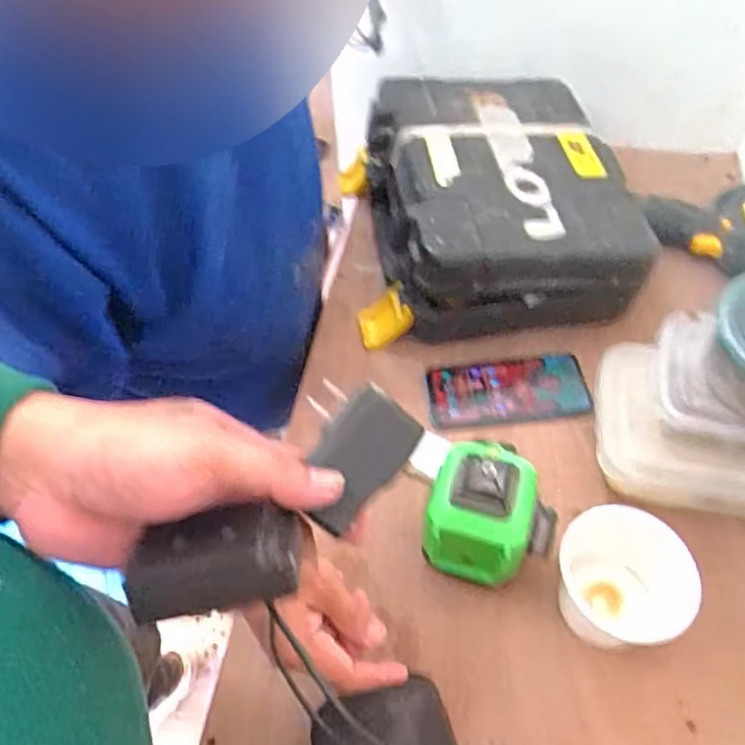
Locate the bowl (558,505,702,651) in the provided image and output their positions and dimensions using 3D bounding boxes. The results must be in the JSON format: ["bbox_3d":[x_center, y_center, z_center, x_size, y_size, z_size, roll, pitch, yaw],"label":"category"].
[{"bbox_3d":[0.191,0.166,0.509,0.076,0.100,0.098,-31,58,-19],"label":"bowl"}]

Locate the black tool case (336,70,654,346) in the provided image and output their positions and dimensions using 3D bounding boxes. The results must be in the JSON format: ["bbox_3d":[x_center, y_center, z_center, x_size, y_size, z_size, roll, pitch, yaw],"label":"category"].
[{"bbox_3d":[0.124,-0.194,0.747,0.289,0.135,0.312,-3,54,0],"label":"black tool case"}]

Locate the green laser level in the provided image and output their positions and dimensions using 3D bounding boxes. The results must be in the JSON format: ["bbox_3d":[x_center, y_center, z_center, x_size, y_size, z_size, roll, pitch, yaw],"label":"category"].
[{"bbox_3d":[0.097,0.114,0.531,0.099,0.125,0.090,13,55,12],"label":"green laser level"}]

